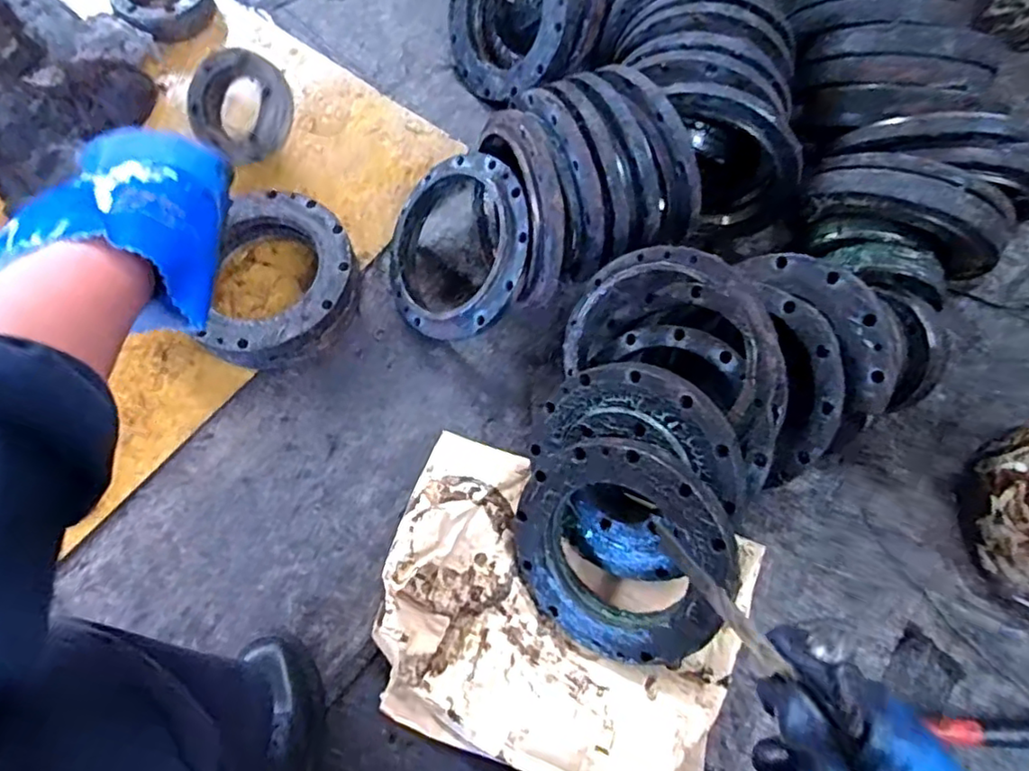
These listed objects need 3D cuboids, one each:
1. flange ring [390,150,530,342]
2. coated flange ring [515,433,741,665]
[{"bbox_3d":[-0.075,-0.182,0.830,0.221,0.039,0.245,16,97,34],"label":"flange ring"},{"bbox_3d":[0.118,0.185,0.693,0.244,0.035,0.249,5,100,29],"label":"coated flange ring"}]

